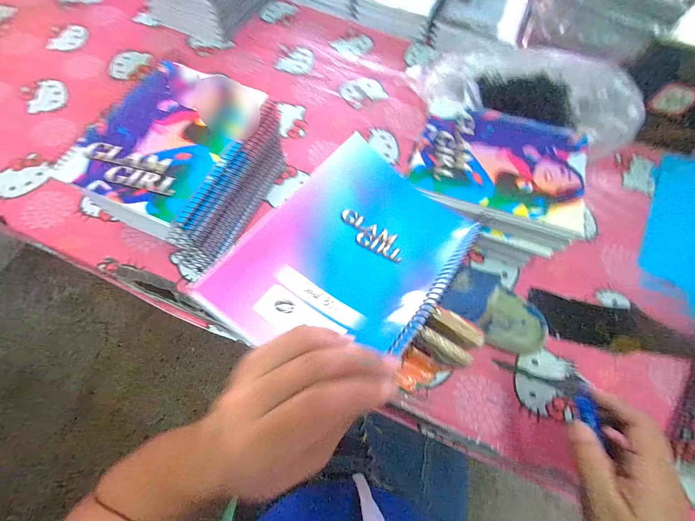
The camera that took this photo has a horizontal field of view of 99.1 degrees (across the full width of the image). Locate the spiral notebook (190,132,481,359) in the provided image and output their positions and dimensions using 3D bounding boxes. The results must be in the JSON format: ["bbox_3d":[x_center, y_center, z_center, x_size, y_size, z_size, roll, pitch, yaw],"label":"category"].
[{"bbox_3d":[0.005,-0.006,0.235,0.141,0.022,0.194,37,65,8],"label":"spiral notebook"}]

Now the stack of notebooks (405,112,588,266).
[{"bbox_3d":[0.182,-0.100,0.399,0.192,0.105,0.155,16,68,4],"label":"stack of notebooks"}]

